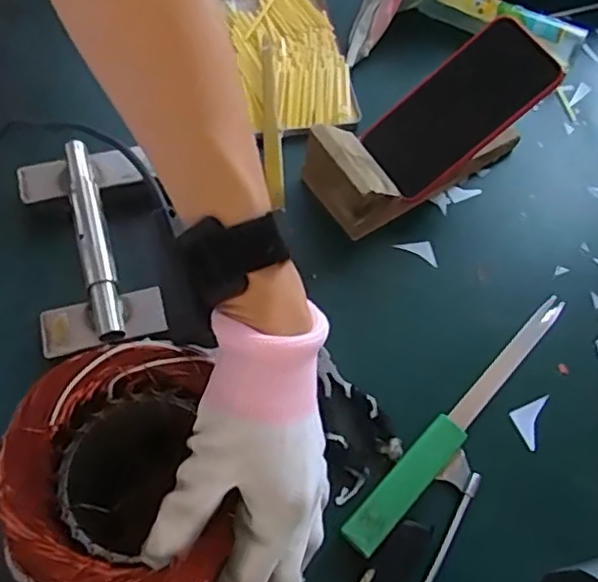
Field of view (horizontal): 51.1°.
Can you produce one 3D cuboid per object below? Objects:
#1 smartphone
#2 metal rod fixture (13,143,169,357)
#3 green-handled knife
[{"bbox_3d":[0.138,-0.156,0.540,0.162,0.015,0.074,-39,85,12],"label":"smartphone"},{"bbox_3d":[-0.164,-0.039,0.495,0.095,0.032,0.172,-14,62,-10],"label":"metal rod fixture"},{"bbox_3d":[0.129,0.091,0.479,0.026,0.013,0.267,40,66,18],"label":"green-handled knife"}]

